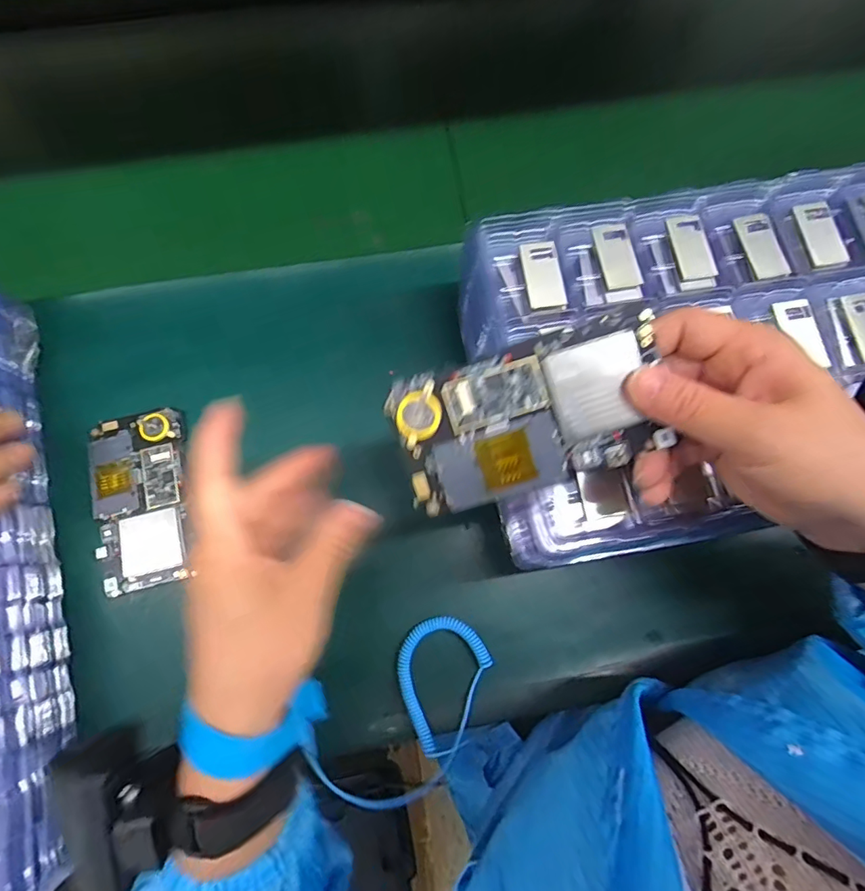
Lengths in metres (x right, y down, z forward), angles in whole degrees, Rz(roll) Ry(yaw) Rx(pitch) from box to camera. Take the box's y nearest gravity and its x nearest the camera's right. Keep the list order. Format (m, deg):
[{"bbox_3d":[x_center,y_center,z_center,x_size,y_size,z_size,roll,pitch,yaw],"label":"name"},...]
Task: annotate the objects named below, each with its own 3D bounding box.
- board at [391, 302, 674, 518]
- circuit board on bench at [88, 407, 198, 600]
[{"bbox_3d":[0.044,-0.013,0.229,0.120,0.005,0.065,-17,93,7],"label":"board"},{"bbox_3d":[-0.208,0.038,0.358,0.063,0.015,0.125,-11,76,-5],"label":"circuit board on bench"}]

